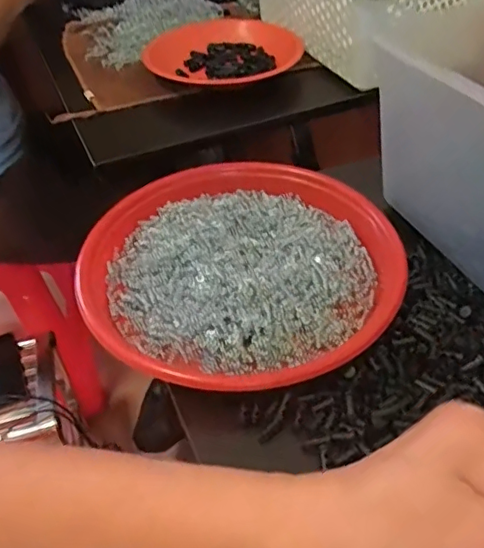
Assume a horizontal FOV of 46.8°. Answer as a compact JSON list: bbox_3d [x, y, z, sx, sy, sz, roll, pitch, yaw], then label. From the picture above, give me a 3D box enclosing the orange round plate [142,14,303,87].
[{"bbox_3d":[-0.035,-0.296,0.727,0.181,0.034,0.179,-2,44,2],"label":"orange round plate"}]

